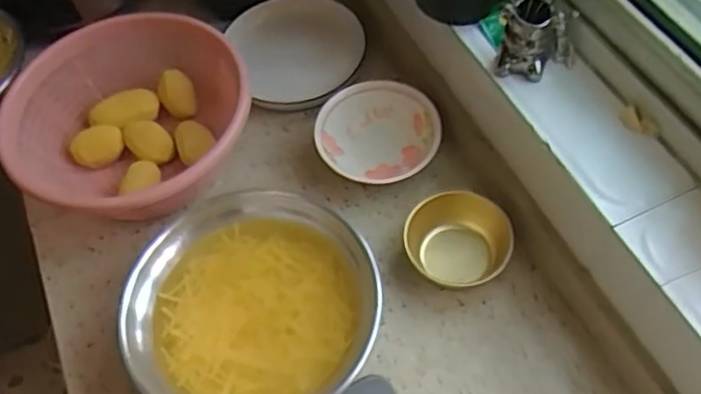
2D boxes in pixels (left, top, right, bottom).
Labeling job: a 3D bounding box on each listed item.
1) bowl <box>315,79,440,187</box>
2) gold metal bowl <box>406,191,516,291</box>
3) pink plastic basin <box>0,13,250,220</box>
[{"bbox_3d":[0.035,-0.071,0.815,0.147,0.052,0.142,-2,57,4],"label":"bowl"},{"bbox_3d":[0.120,0.050,0.735,0.114,0.045,0.100,3,57,7],"label":"gold metal bowl"},{"bbox_3d":[-0.272,-0.076,0.804,0.270,0.126,0.258,-3,59,4],"label":"pink plastic basin"}]

